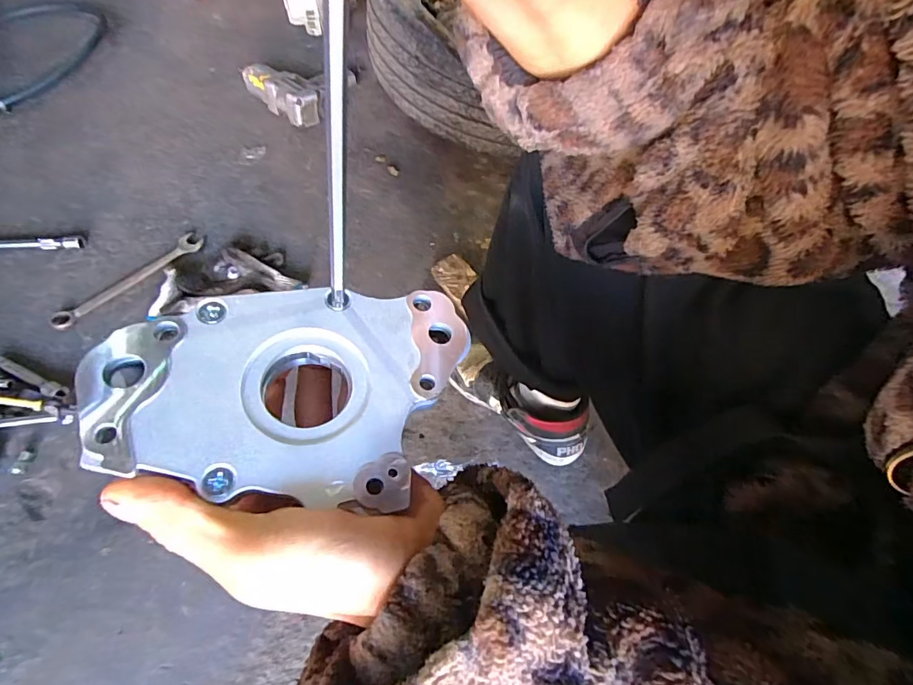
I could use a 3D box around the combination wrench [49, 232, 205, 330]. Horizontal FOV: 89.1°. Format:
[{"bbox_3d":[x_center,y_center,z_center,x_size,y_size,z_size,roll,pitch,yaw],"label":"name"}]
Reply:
[{"bbox_3d":[-0.528,-0.103,0.755,0.045,0.015,0.249,37,66,15],"label":"combination wrench"}]

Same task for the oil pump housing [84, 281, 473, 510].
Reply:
[{"bbox_3d":[-0.072,0.013,0.201,0.141,0.024,0.100,6,61,0],"label":"oil pump housing"}]

